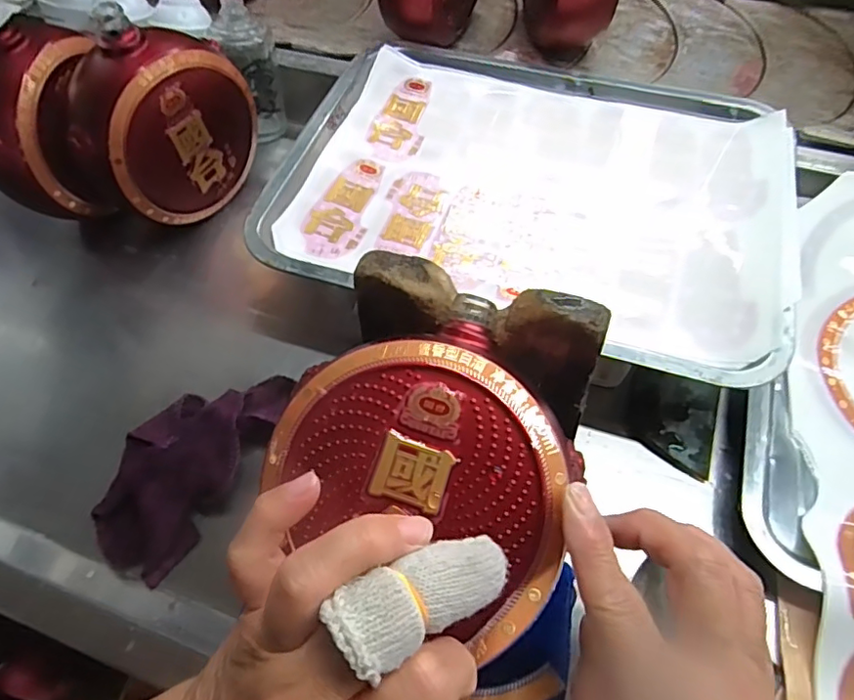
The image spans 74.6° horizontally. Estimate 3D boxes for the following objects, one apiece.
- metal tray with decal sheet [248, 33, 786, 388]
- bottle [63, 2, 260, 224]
[{"bbox_3d":[0.075,-0.122,0.400,0.339,0.028,0.254,15,65,12],"label":"metal tray with decal sheet"},{"bbox_3d":[-0.201,-0.171,0.425,0.063,0.130,0.139,38,71,20],"label":"bottle"}]

